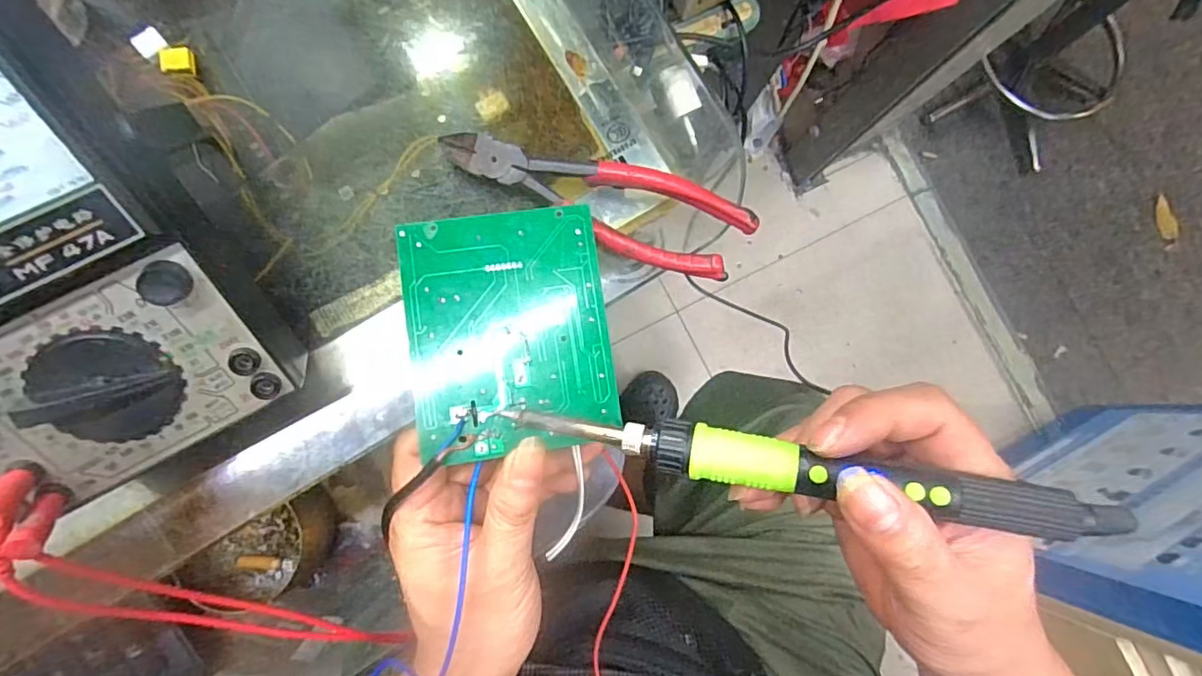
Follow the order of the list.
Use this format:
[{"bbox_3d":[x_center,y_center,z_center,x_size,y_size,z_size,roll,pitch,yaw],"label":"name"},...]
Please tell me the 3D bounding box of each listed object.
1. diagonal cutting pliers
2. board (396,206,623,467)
[{"bbox_3d":[-0.003,-0.068,0.278,0.152,0.013,0.044,19,82,-3],"label":"diagonal cutting pliers"},{"bbox_3d":[-0.043,-0.004,0.263,0.090,0.005,0.109,-8,84,-6],"label":"board"}]

